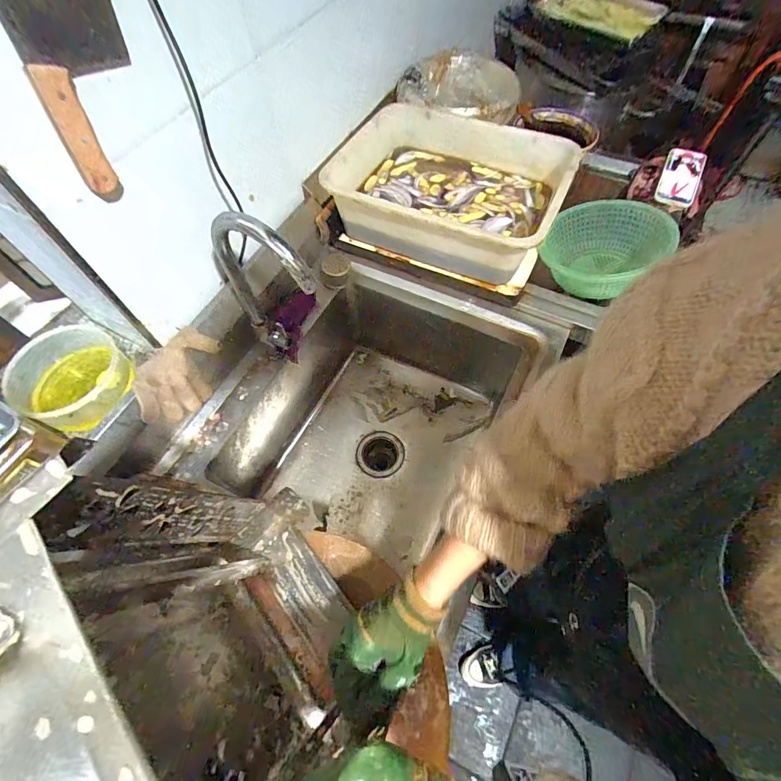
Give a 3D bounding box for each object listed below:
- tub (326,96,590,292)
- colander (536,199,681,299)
[{"bbox_3d":[0.122,-0.419,0.856,0.448,0.127,0.356,19,63,12],"label":"tub"},{"bbox_3d":[0.443,-0.290,0.866,0.248,0.120,0.221,-37,66,-18],"label":"colander"}]

